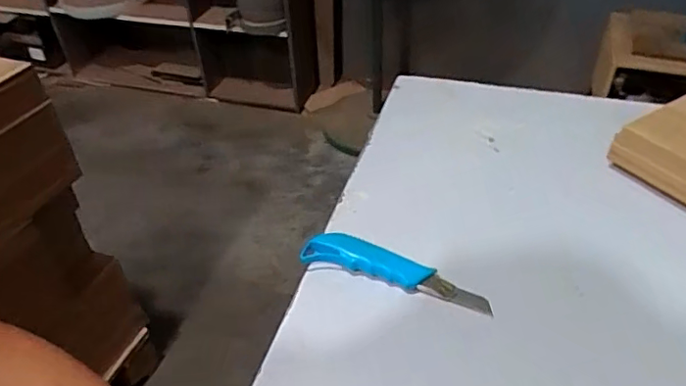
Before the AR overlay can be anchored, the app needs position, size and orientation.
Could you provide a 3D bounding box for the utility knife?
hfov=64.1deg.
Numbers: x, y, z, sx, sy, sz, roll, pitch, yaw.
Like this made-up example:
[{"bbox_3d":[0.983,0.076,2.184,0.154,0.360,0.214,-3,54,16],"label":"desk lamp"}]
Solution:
[{"bbox_3d":[0.052,0.072,0.528,0.181,0.023,0.039,12,43,18],"label":"utility knife"}]

